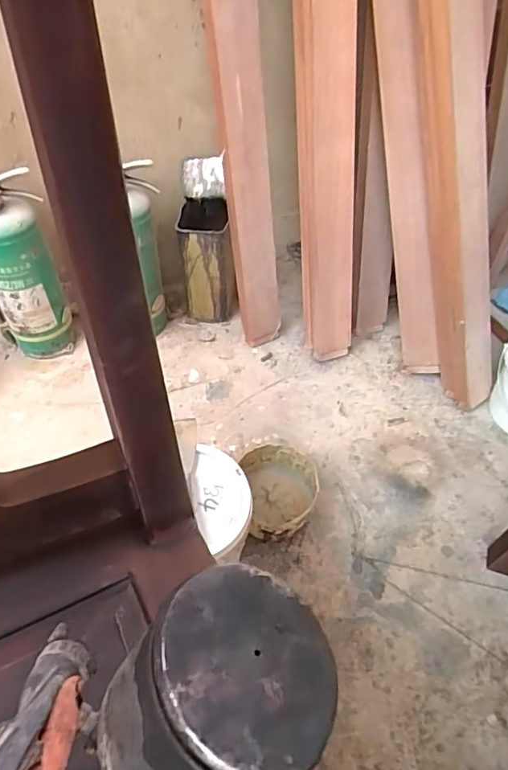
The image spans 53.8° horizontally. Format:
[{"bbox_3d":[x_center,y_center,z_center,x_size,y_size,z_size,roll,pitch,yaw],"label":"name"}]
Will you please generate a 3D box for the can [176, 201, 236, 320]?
[{"bbox_3d":[-0.109,-0.281,1.203,0.119,0.278,0.126,-1,49,-2],"label":"can"}]

